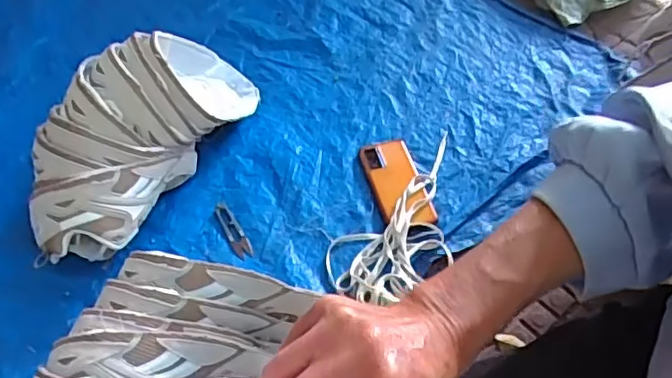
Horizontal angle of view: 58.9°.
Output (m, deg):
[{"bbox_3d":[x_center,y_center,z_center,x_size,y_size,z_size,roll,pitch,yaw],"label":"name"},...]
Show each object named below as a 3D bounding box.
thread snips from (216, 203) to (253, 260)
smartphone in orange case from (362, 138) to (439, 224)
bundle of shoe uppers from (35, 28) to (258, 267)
[{"bbox_3d":[-0.151,0.059,0.868,0.024,0.007,0.102,-28,57,-17],"label":"thread snips"},{"bbox_3d":[0.091,-0.010,0.902,0.075,0.018,0.164,-16,54,-8],"label":"smartphone in orange case"},{"bbox_3d":[-0.270,-0.090,0.859,0.161,0.192,0.424,27,57,19],"label":"bundle of shoe uppers"}]

